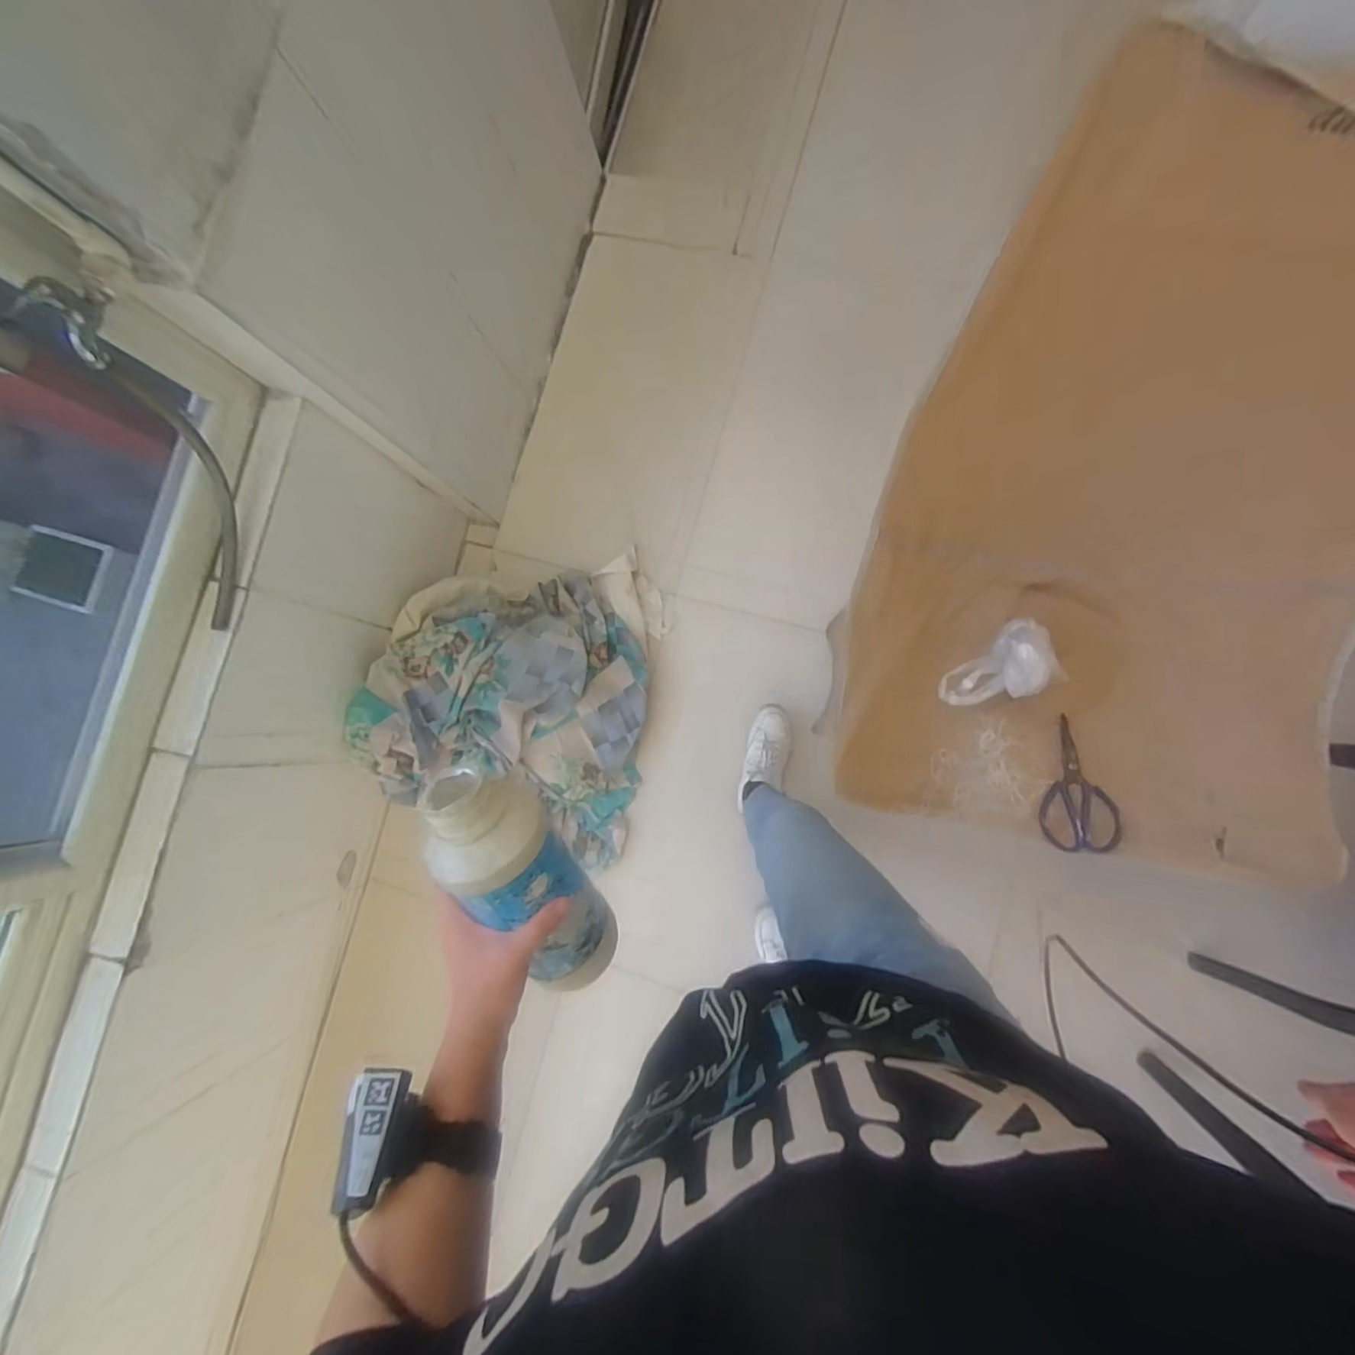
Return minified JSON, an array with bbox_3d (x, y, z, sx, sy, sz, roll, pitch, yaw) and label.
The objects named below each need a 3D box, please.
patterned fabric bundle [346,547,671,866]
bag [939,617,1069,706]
[{"bbox_3d":[-0.326,0.038,1.217,0.501,0.264,0.649,9,86,9],"label":"patterned fabric bundle"},{"bbox_3d":[0.458,-0.015,0.849,0.180,0.063,0.106,-20,82,5],"label":"bag"}]

